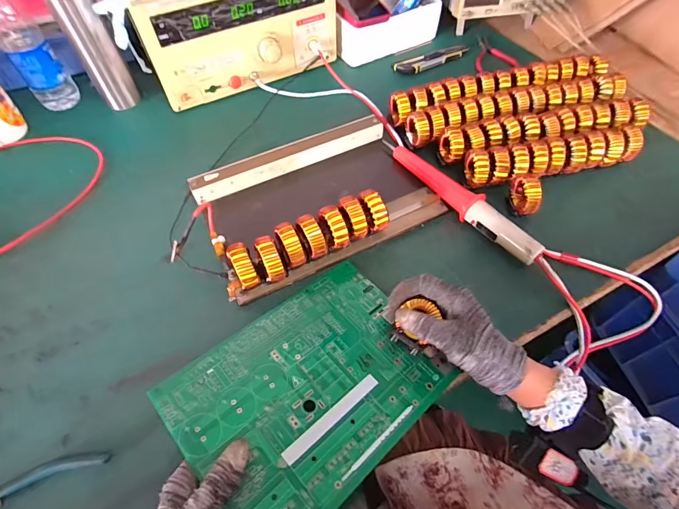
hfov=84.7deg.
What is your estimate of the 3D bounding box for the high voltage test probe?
[{"bbox_3d":[0.156,-0.087,0.509,0.037,0.033,0.273,-31,62,-19],"label":"high voltage test probe"}]

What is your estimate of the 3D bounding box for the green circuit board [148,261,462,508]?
[{"bbox_3d":[-0.024,0.124,0.366,0.245,0.004,0.180,-32,61,-31],"label":"green circuit board"}]

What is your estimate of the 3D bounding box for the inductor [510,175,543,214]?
[{"bbox_3d":[0.248,-0.078,0.495,0.020,0.049,0.045,-9,57,-5],"label":"inductor"}]

